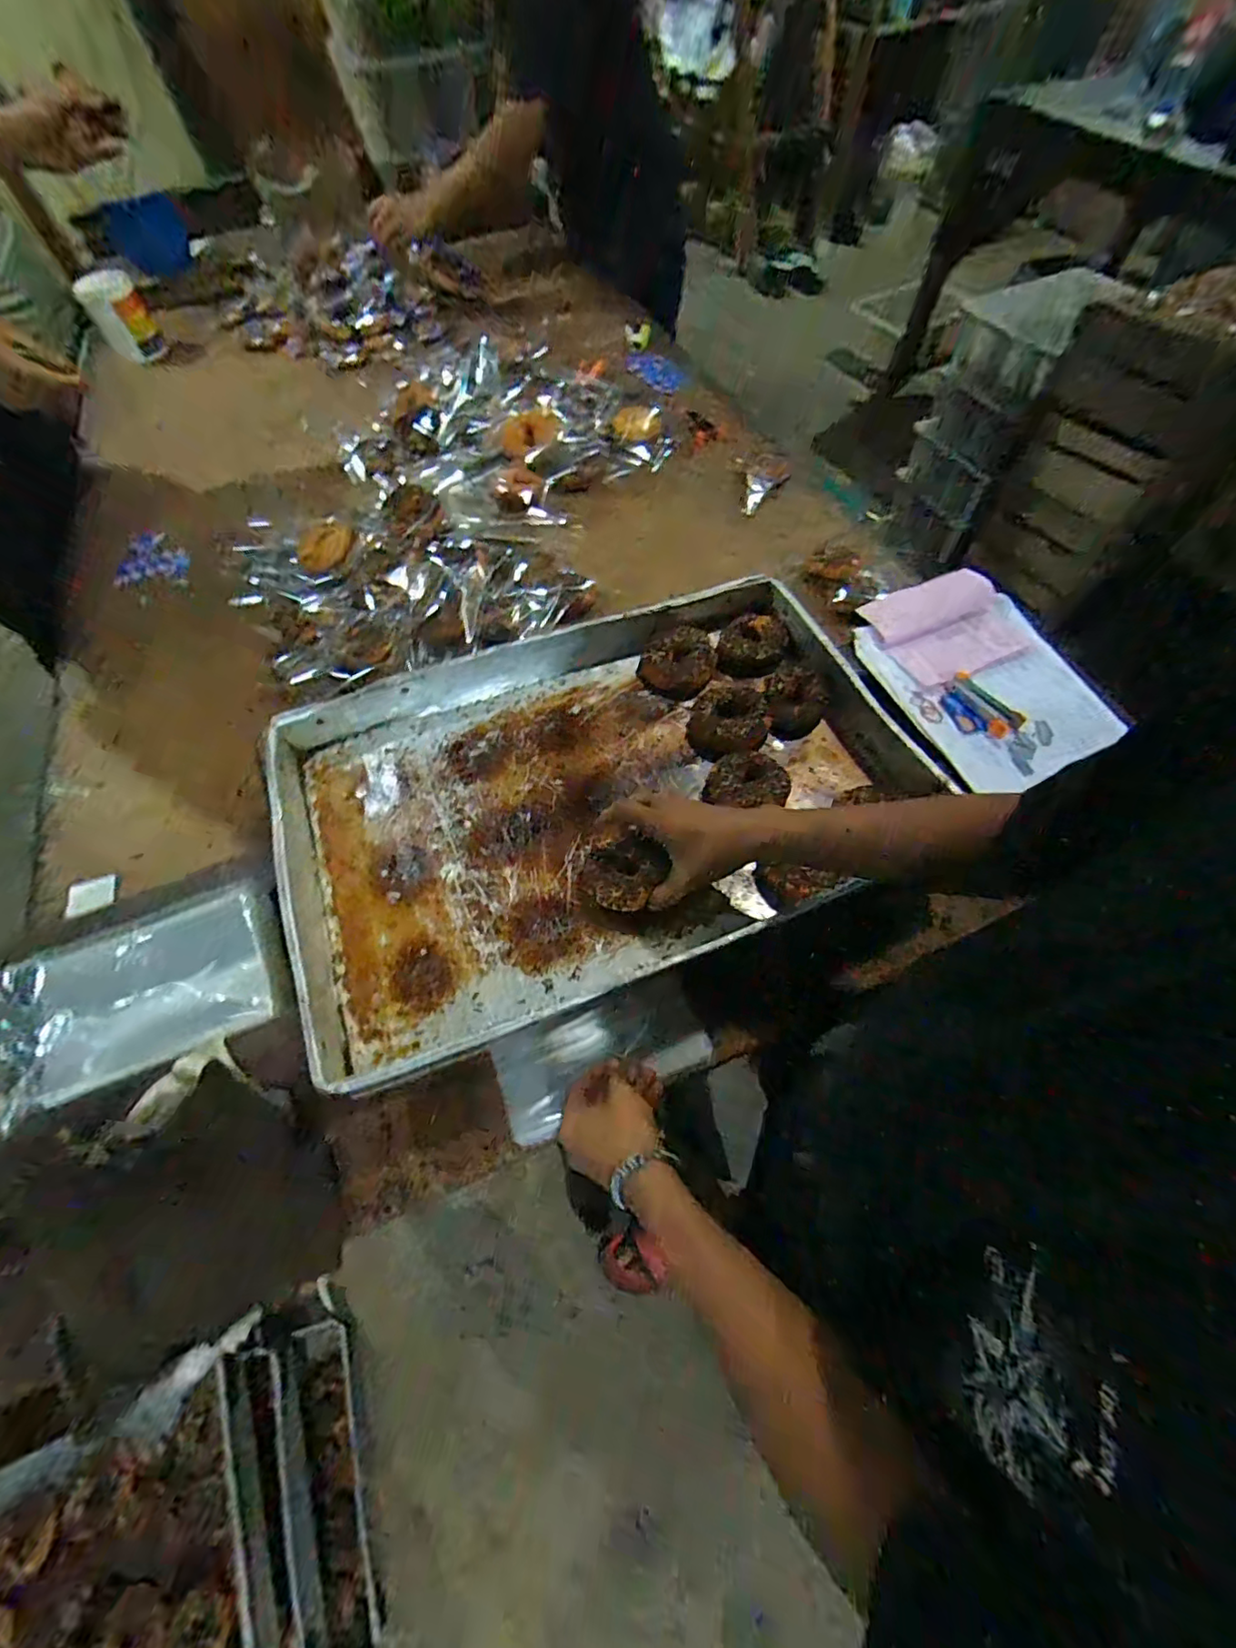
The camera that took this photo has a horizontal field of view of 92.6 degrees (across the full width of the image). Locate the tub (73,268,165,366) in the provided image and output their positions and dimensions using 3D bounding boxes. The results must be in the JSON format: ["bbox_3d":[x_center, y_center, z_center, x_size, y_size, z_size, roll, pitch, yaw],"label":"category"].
[{"bbox_3d":[-1.066,-1.091,1.271,0.113,0.130,0.088,-31,64,-13],"label":"tub"}]

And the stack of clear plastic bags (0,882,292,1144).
[{"bbox_3d":[-0.455,0.161,0.525,0.285,0.051,0.141,-27,63,-11],"label":"stack of clear plastic bags"}]

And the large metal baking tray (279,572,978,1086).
[{"bbox_3d":[-0.026,-0.036,0.620,0.650,0.064,0.417,-21,62,-8],"label":"large metal baking tray"}]

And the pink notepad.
[{"bbox_3d":[0.417,-0.250,0.741,0.171,0.023,0.151,-17,61,-6],"label":"pink notepad"}]

